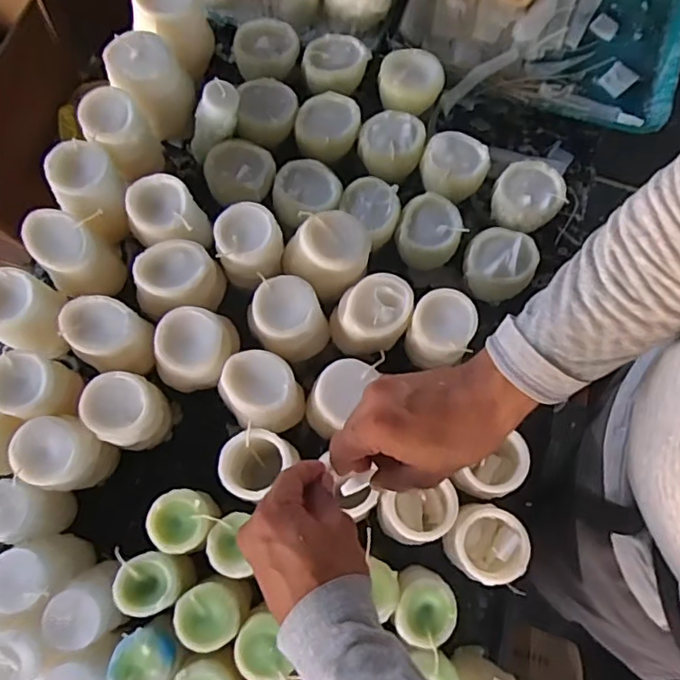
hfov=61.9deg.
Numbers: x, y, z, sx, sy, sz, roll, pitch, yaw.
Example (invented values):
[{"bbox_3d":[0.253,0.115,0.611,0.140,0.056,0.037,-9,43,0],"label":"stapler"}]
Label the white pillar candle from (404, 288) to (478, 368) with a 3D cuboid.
[{"bbox_3d":[0.095,-0.008,0.554,0.055,0.090,0.060,0,76,-1],"label":"white pillar candle"}]

